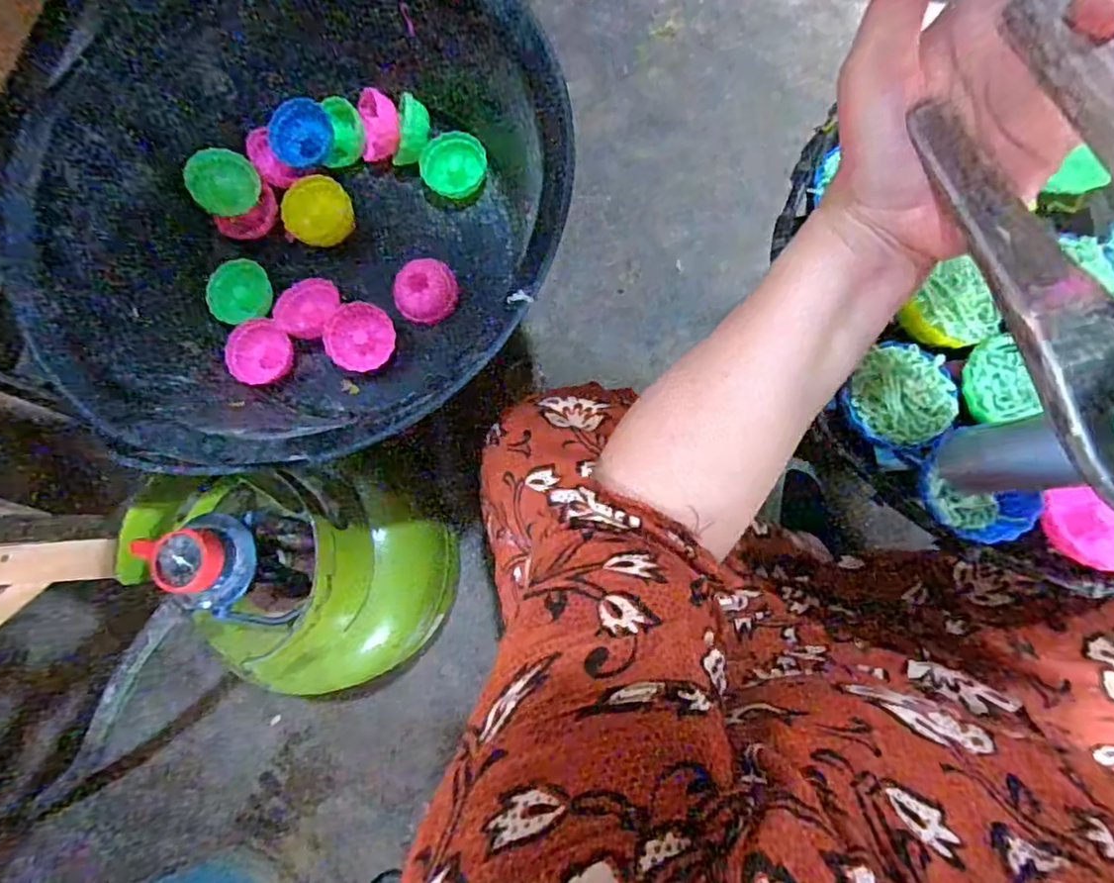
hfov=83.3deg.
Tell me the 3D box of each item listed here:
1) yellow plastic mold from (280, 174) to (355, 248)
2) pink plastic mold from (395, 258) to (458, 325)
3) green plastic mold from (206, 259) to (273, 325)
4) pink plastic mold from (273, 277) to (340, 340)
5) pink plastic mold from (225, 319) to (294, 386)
[{"bbox_3d":[-0.224,-0.218,0.593,0.062,0.029,0.060,-1,118,-3],"label":"yellow plastic mold"},{"bbox_3d":[-0.119,-0.137,0.586,0.057,0.047,0.051,-43,83,-2],"label":"pink plastic mold"},{"bbox_3d":[-0.297,-0.140,0.588,0.051,0.021,0.061,22,85,5],"label":"green plastic mold"},{"bbox_3d":[-0.230,-0.124,0.576,0.056,0.020,0.055,0,83,3],"label":"pink plastic mold"},{"bbox_3d":[-0.275,-0.083,0.577,0.056,0.026,0.056,0,83,3],"label":"pink plastic mold"}]

